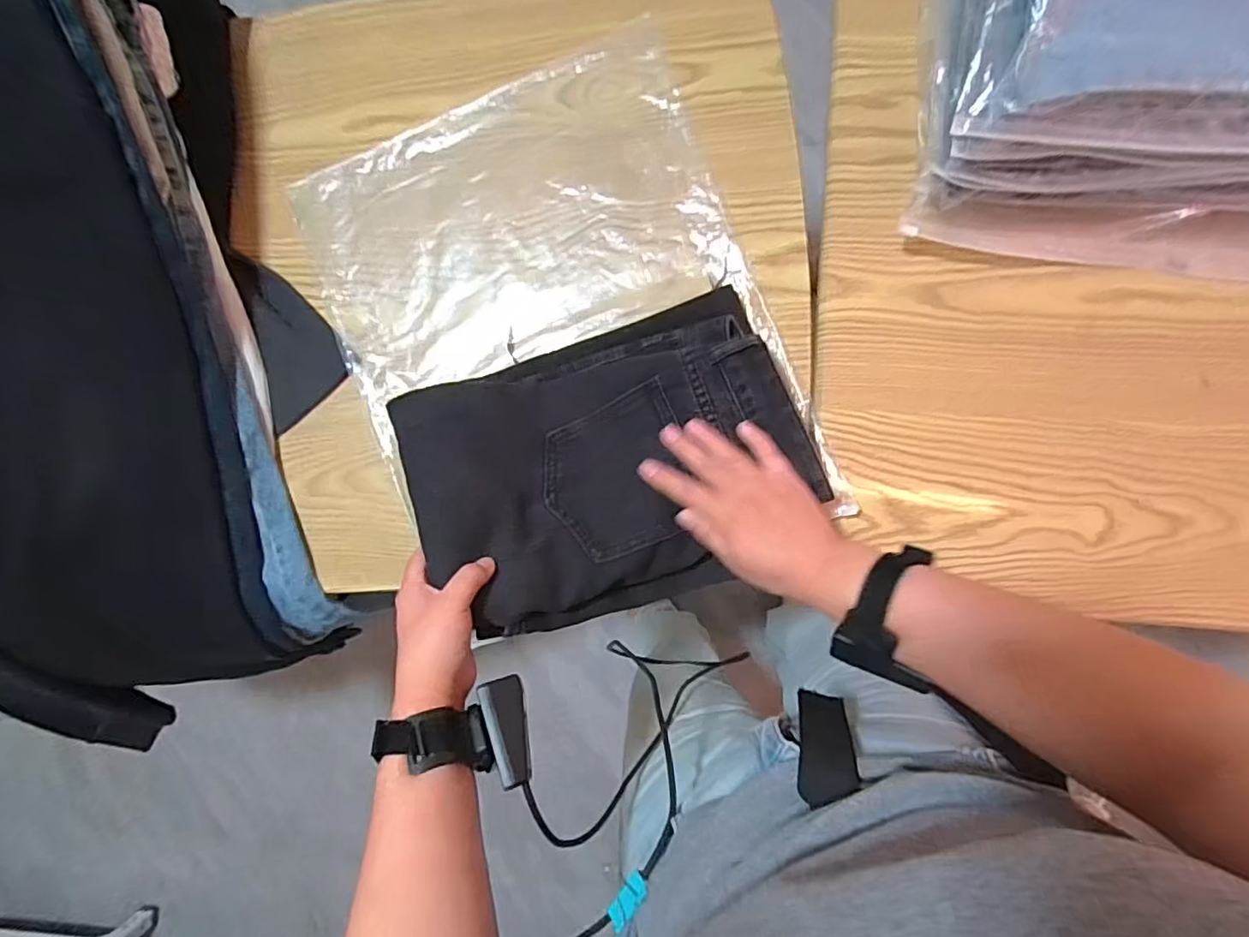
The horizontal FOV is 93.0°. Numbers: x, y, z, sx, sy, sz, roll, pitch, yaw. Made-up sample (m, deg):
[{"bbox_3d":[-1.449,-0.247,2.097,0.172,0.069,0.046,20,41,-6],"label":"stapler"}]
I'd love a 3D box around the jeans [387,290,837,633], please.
[{"bbox_3d":[-0.010,-0.004,0.494,0.314,0.101,0.239,-18,86,6],"label":"jeans"}]

